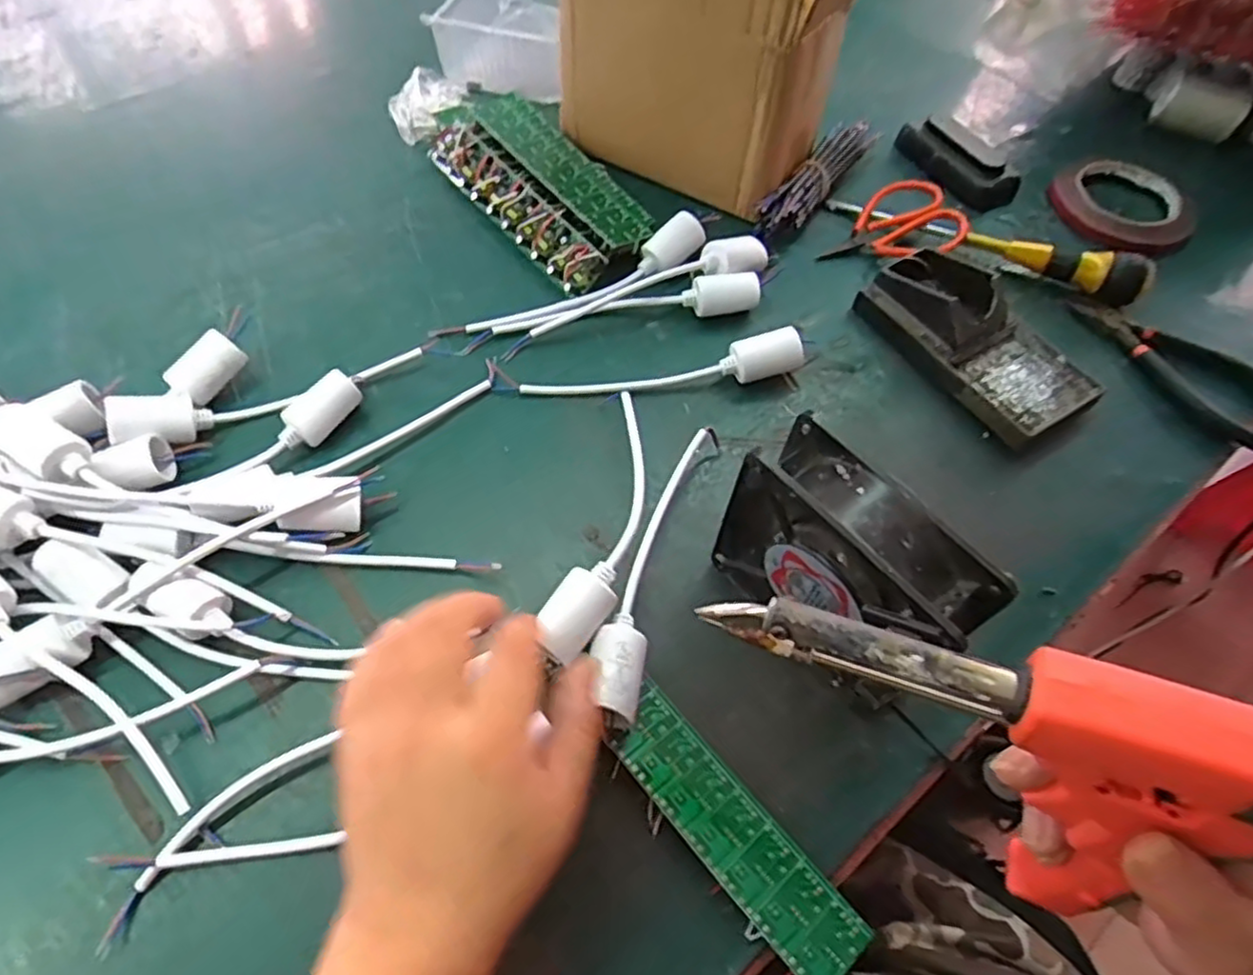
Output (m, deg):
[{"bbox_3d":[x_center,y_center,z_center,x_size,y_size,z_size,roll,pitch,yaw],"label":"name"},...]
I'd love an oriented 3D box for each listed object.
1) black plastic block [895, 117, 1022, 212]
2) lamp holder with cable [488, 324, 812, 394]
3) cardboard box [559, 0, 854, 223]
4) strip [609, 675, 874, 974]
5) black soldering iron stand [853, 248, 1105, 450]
[{"bbox_3d":[0.279,-0.279,0.599,0.043,0.033,0.104,-24,64,-17],"label":"black plastic block"},{"bbox_3d":[0.016,-0.082,0.468,0.210,0.035,0.039,-6,60,-7],"label":"lamp holder with cable"},{"bbox_3d":[0.065,-0.343,0.530,0.197,0.173,0.154,31,62,14],"label":"cardboard box"},{"bbox_3d":[0.048,0.159,0.331,0.037,0.004,0.143,-33,66,-26],"label":"strip"},{"bbox_3d":[0.241,-0.103,0.485,0.081,0.042,0.156,-28,65,-19],"label":"black soldering iron stand"}]

